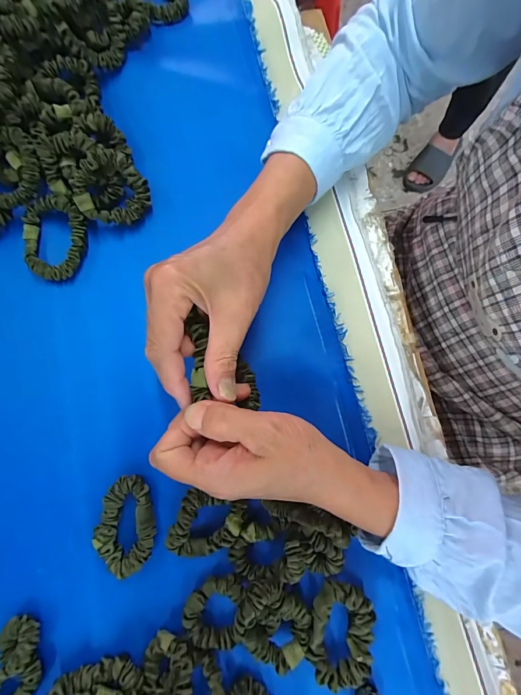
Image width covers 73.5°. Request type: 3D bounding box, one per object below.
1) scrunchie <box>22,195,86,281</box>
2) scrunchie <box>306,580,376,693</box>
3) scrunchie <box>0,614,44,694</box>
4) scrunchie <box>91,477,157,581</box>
[{"bbox_3d":[-0.191,-0.100,0.319,0.051,0.017,0.075,0,79,1],"label":"scrunchie"},{"bbox_3d":[0.062,0.216,0.262,0.045,0.015,0.068,13,79,4],"label":"scrunchie"},{"bbox_3d":[-0.182,0.240,0.257,0.039,0.018,0.065,14,79,4],"label":"scrunchie"},{"bbox_3d":[-0.111,0.144,0.284,0.042,0.016,0.071,-11,78,-1],"label":"scrunchie"}]

